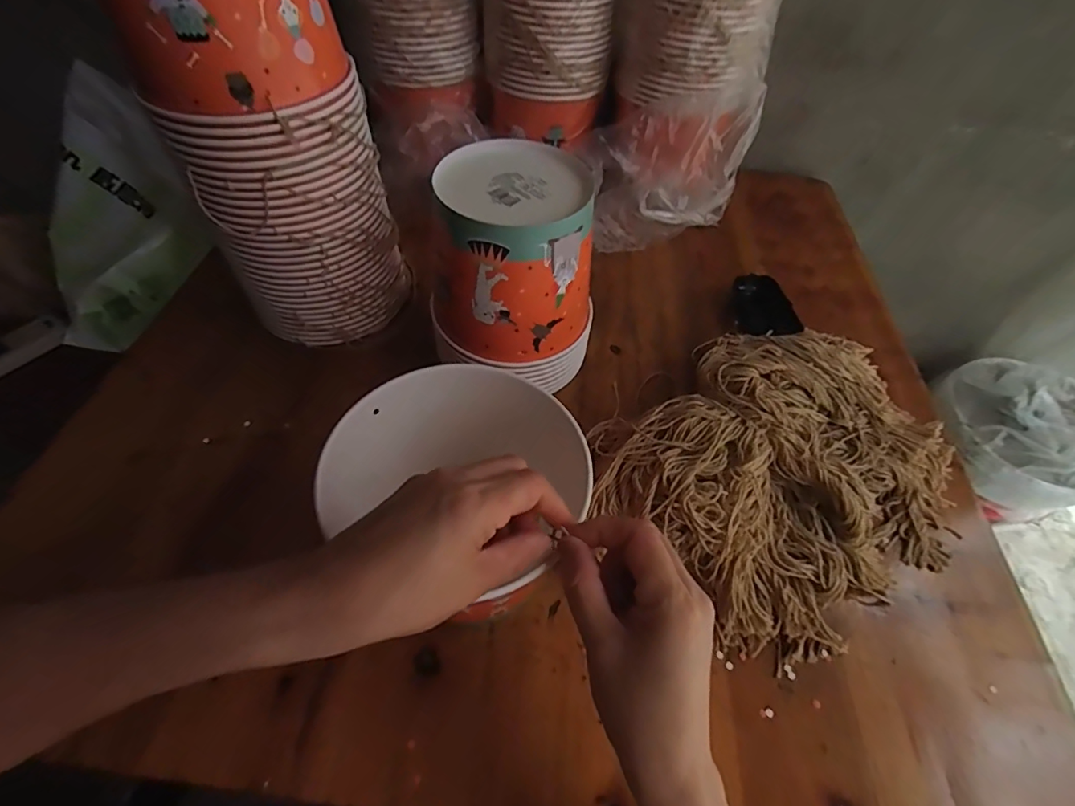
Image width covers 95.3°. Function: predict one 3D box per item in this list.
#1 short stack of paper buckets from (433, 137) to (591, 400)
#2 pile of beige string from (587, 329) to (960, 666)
[{"bbox_3d":[-0.014,-0.115,0.456,0.133,0.182,0.126,8,54,1],"label":"short stack of paper buckets"},{"bbox_3d":[0.228,0.059,0.425,0.254,0.076,0.300,37,59,20],"label":"pile of beige string"}]

